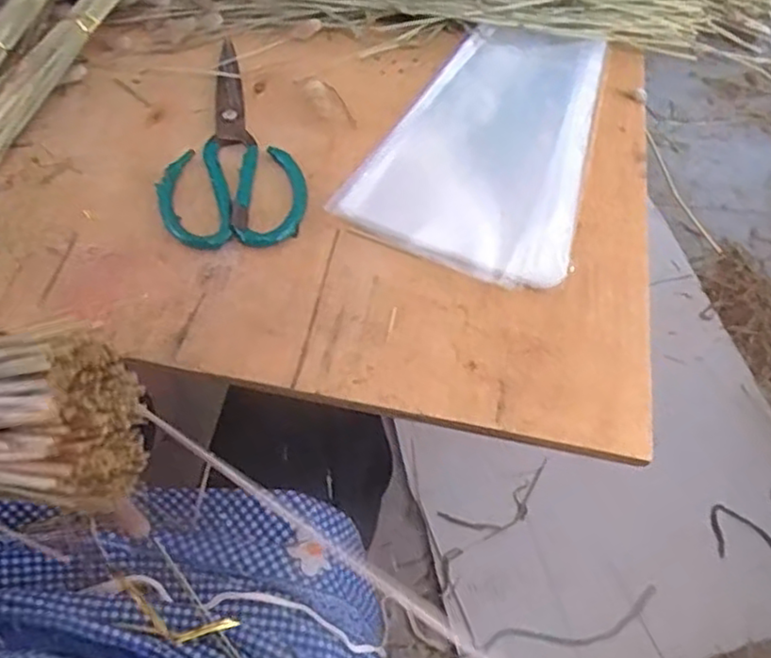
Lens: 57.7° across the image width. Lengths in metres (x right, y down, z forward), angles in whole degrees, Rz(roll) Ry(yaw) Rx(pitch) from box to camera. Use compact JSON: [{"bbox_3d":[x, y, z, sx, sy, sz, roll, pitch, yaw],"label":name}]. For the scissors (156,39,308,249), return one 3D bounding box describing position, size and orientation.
[{"bbox_3d":[-0.122,-0.148,0.549,0.104,0.015,0.202,-5,59,-7],"label":"scissors"}]

